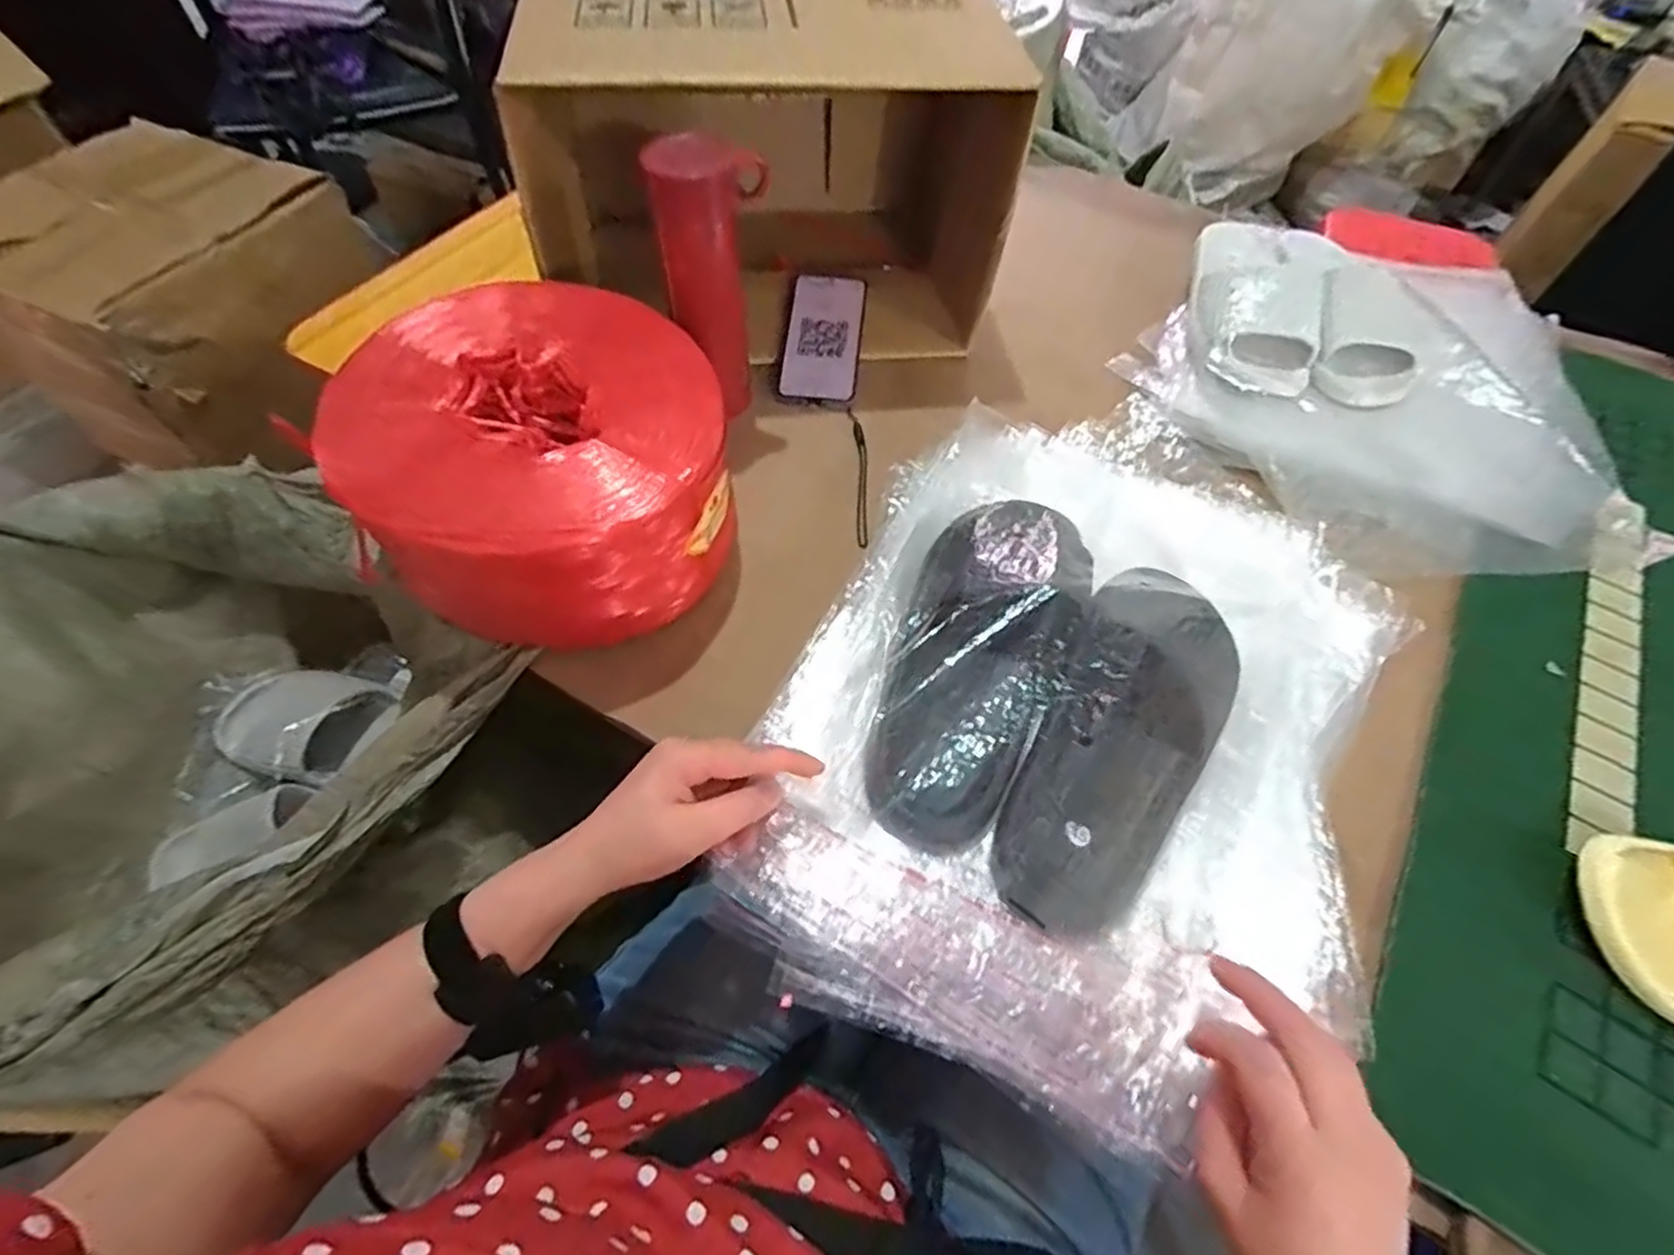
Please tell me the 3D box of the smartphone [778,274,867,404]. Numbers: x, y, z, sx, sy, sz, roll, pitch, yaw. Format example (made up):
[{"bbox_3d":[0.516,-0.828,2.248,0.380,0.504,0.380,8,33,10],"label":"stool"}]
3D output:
[{"bbox_3d":[-0.013,-0.296,0.732,0.076,0.006,0.164,7,66,-2],"label":"smartphone"}]

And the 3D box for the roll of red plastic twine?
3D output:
[{"bbox_3d":[-0.225,-0.126,0.566,0.288,0.135,0.248,30,61,16],"label":"roll of red plastic twine"}]

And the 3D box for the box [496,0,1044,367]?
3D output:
[{"bbox_3d":[-0.058,-0.450,0.698,0.406,0.243,0.284,-2,57,-3],"label":"box"}]

